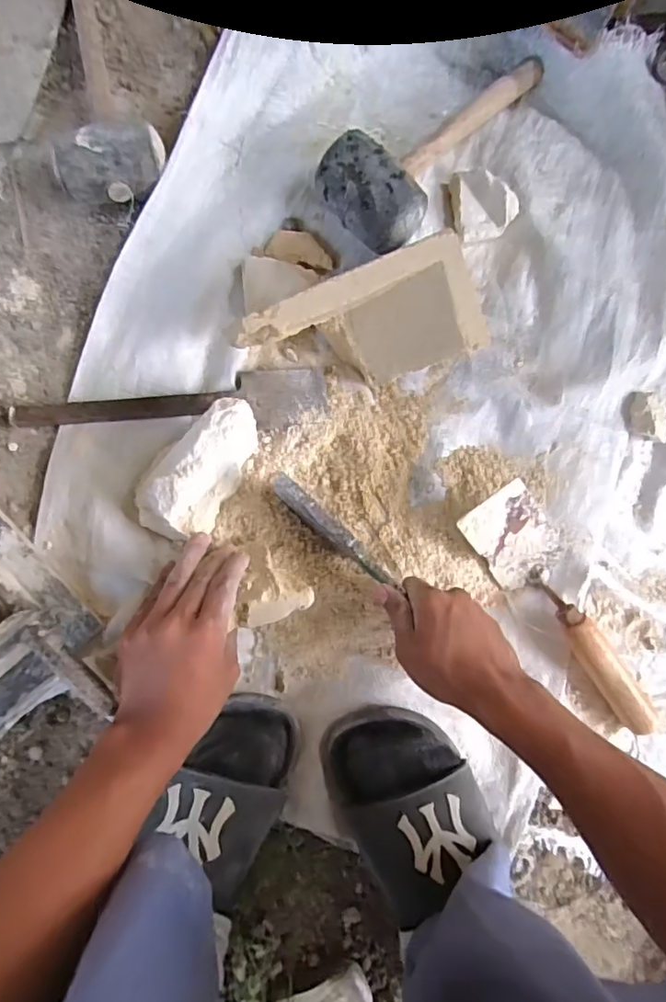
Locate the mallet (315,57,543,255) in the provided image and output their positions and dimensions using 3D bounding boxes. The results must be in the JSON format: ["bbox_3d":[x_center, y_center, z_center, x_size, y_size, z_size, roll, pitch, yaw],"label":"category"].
[{"bbox_3d":[0.113,-0.363,0.553,0.098,0.065,0.292,44,81,1],"label":"mallet"}]

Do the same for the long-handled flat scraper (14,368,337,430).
[{"bbox_3d":[-0.142,-0.091,0.523,0.274,0.022,0.054,-5,84,-6],"label":"long-handled flat scraper"}]

